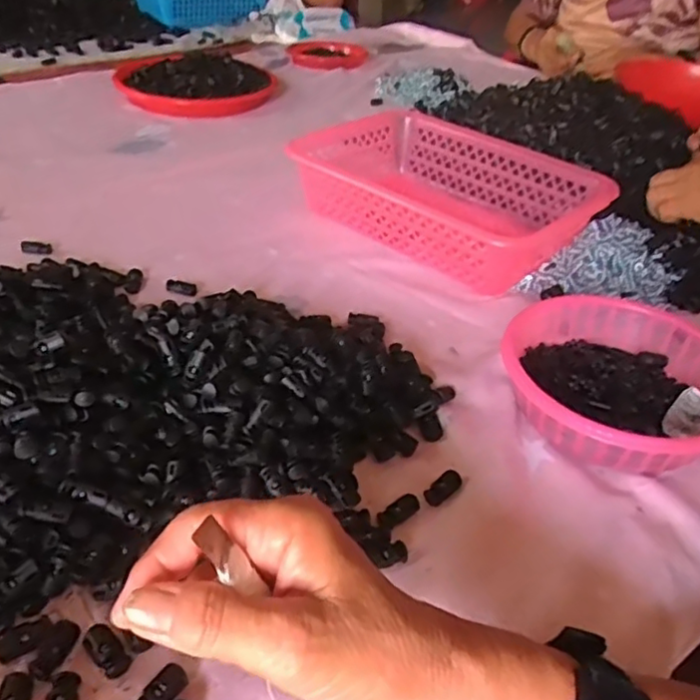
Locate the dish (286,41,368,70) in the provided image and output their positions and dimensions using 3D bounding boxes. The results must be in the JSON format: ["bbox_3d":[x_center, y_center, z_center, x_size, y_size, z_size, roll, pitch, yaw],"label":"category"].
[{"bbox_3d":[-0.035,-0.558,1.227,0.149,0.023,0.123,-21,44,-29],"label":"dish"}]

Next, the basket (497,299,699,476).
[{"bbox_3d":[0.197,0.024,0.489,0.161,0.060,0.167,3,38,-2],"label":"basket"}]

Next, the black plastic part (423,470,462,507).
[{"bbox_3d":[0.062,0.090,0.426,0.014,0.008,0.032,33,46,32],"label":"black plastic part"}]

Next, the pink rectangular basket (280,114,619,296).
[{"bbox_3d":[0.097,-0.170,0.705,0.306,0.078,0.196,30,45,30],"label":"pink rectangular basket"}]

